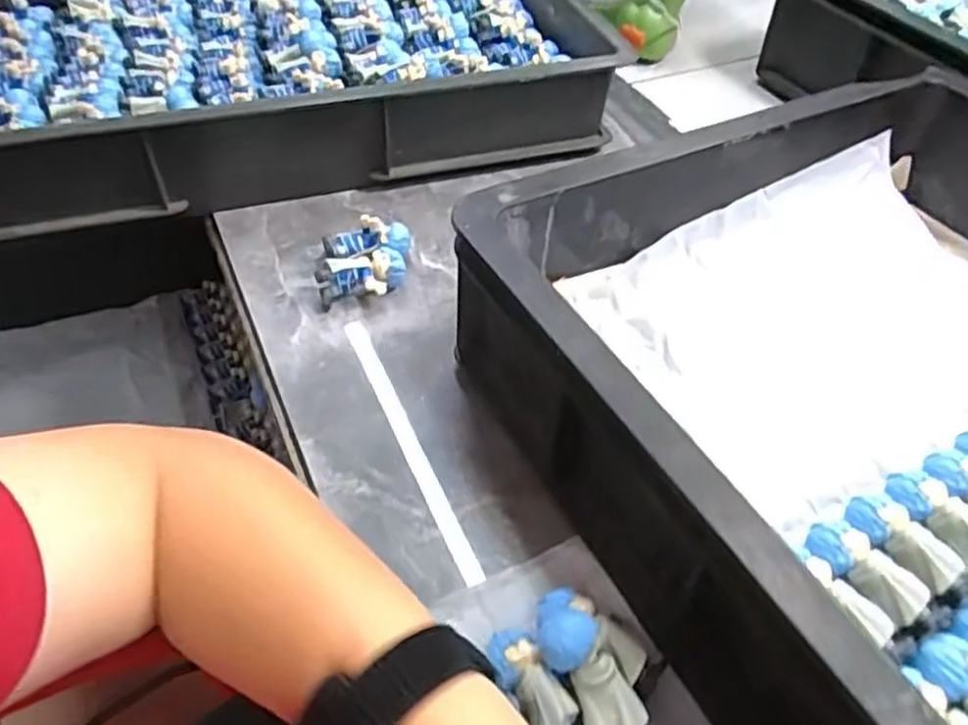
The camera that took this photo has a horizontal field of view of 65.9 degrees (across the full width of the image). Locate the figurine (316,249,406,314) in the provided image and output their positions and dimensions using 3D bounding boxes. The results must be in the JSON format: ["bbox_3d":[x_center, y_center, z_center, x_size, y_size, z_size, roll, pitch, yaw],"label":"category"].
[{"bbox_3d":[-0.081,-0.055,0.497,0.058,0.028,0.022,-13,48,-14],"label":"figurine"}]

